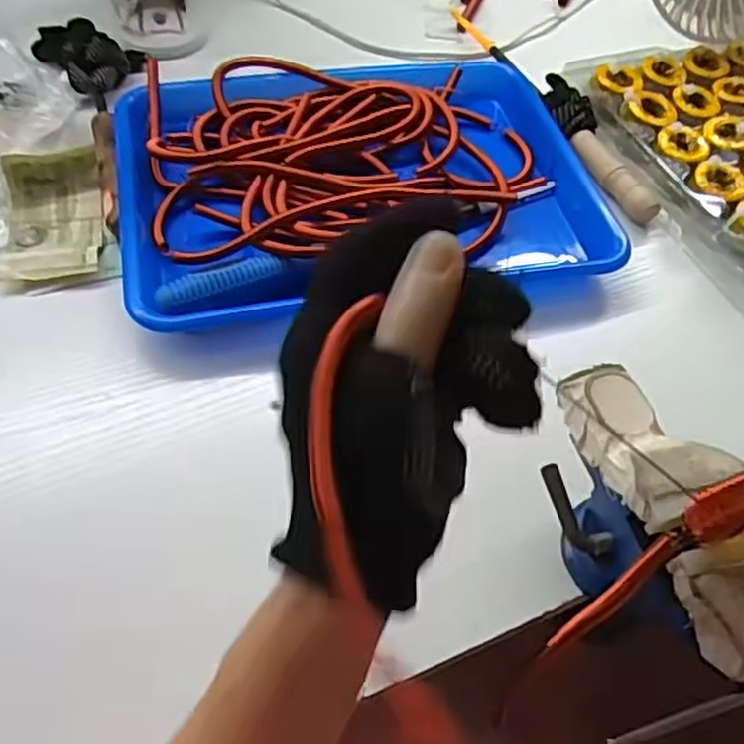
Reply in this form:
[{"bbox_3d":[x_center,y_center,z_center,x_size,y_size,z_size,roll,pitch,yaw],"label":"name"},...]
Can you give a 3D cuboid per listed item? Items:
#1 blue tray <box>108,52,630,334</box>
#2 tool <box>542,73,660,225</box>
[{"bbox_3d":[-0.012,-0.148,0.531,0.338,0.033,0.256,-10,57,-12],"label":"blue tray"},{"bbox_3d":[0.173,-0.178,0.560,0.038,0.030,0.156,-12,57,-14],"label":"tool"}]

